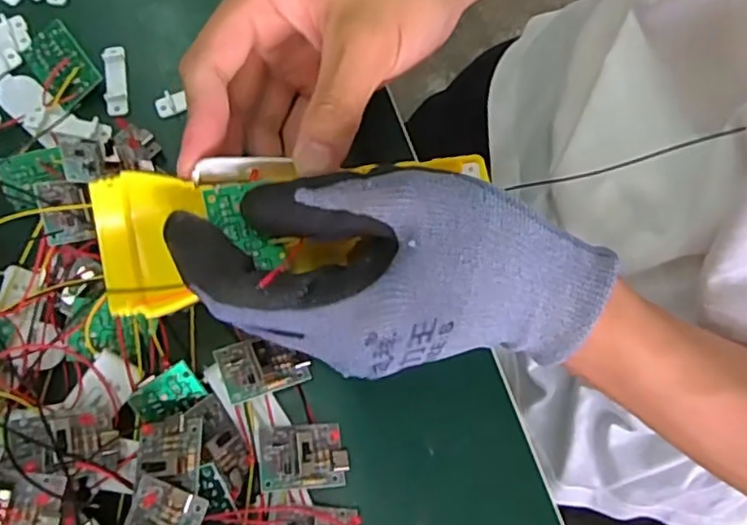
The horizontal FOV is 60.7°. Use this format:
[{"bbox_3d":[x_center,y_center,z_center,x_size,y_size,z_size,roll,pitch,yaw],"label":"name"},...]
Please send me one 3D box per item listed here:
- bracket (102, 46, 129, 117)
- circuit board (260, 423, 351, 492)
[{"bbox_3d":[-0.124,-0.089,0.306,0.010,0.004,0.037,-7,76,-4],"label":"bracket"},{"bbox_3d":[-0.028,0.078,0.257,0.035,0.007,0.025,-4,76,-3],"label":"circuit board"}]

